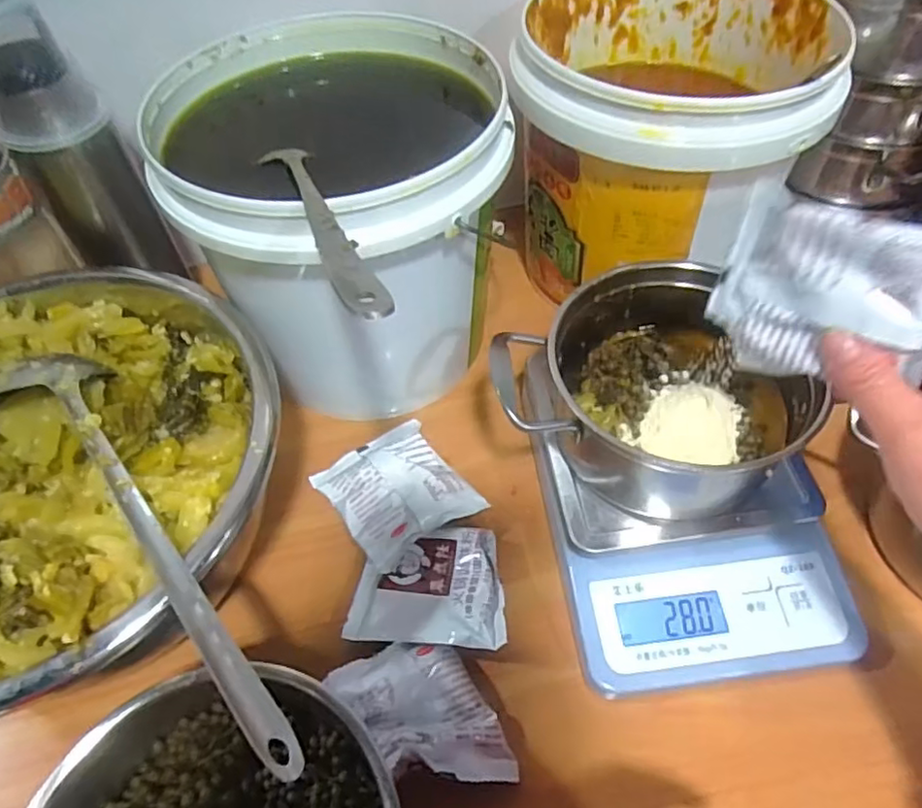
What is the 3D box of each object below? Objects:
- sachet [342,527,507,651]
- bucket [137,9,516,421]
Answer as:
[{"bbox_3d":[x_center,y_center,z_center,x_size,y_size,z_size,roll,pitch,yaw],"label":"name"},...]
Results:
[{"bbox_3d":[-0.019,0.106,0.372,0.088,0.019,0.071,3,53,4],"label":"sachet"},{"bbox_3d":[-0.072,-0.115,0.438,0.202,0.193,0.209,-1,53,1],"label":"bucket"}]

